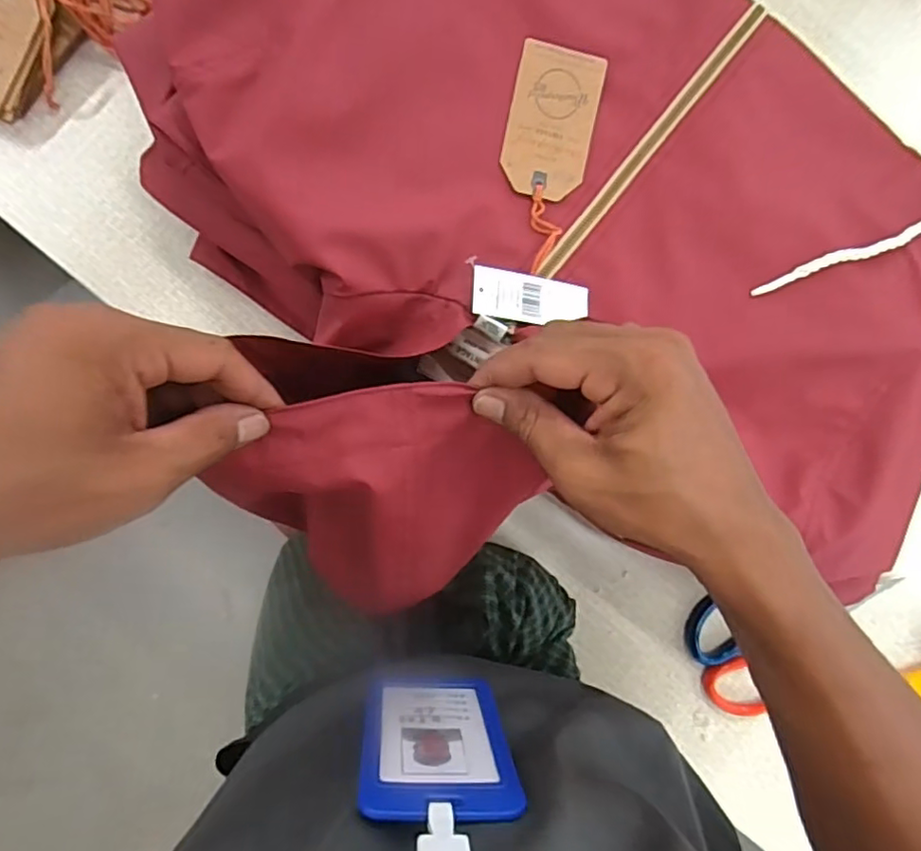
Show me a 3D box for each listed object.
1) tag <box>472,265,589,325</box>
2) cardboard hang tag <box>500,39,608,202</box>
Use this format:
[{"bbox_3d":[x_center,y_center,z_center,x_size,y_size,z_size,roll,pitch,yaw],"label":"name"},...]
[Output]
[{"bbox_3d":[0.047,-0.083,0.393,0.082,0.006,0.032,1,87,-20],"label":"tag"},{"bbox_3d":[0.063,-0.205,0.410,0.059,0.004,0.099,11,93,-5],"label":"cardboard hang tag"}]

